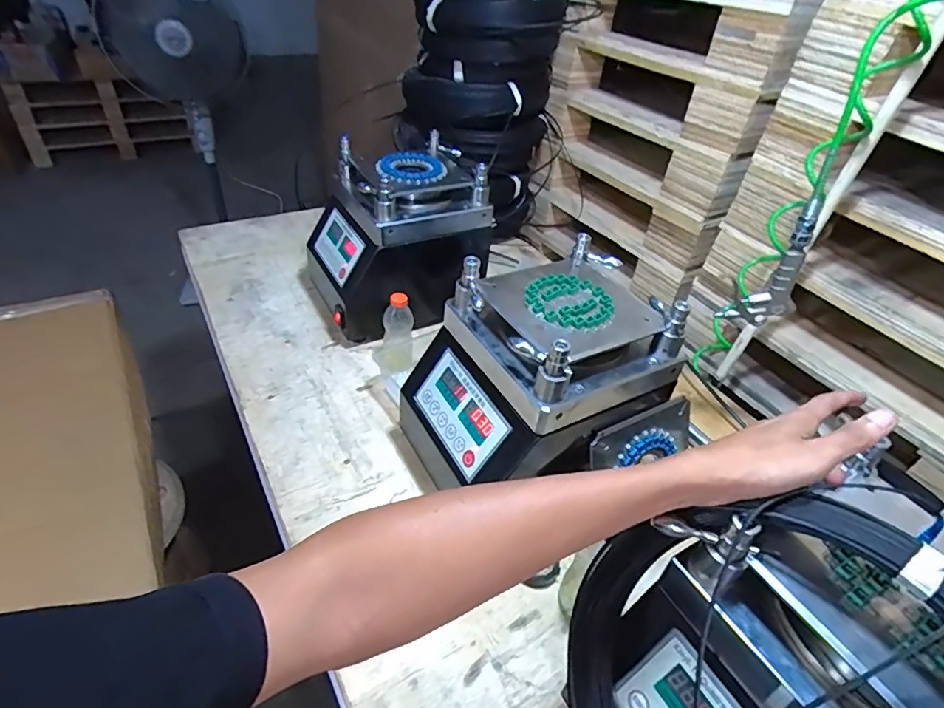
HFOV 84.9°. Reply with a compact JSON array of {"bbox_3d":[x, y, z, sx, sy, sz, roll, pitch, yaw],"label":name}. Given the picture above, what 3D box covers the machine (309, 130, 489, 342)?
[{"bbox_3d":[-0.131,-0.212,0.965,0.300,0.278,0.245,-16,44,-24],"label":"machine"}]

